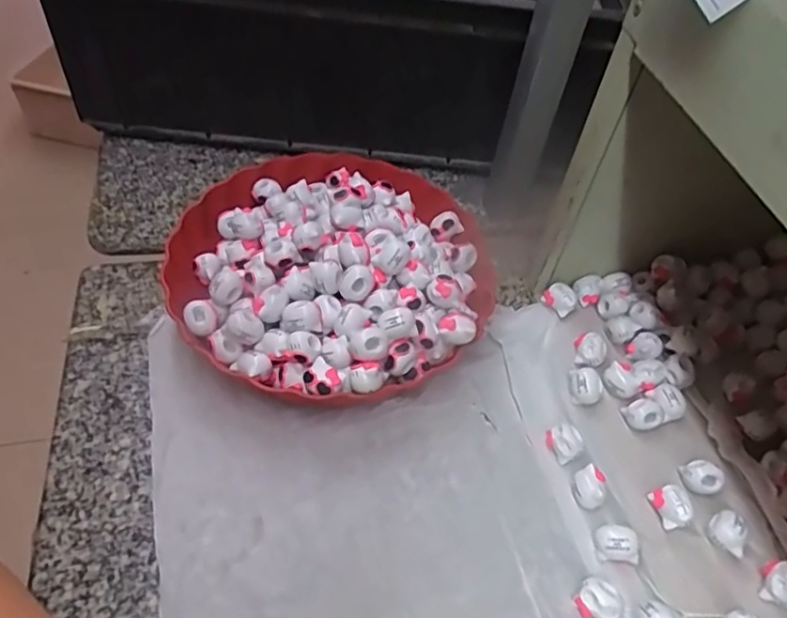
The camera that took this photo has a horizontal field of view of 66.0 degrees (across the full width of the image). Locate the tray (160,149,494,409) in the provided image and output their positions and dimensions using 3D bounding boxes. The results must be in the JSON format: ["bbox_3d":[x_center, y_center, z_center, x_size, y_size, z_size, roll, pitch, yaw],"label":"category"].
[{"bbox_3d":[-0.045,-0.034,0.477,0.242,0.075,0.232,-27,58,-26],"label":"tray"}]

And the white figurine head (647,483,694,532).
[{"bbox_3d":[0.177,0.126,0.387,0.016,0.019,0.026,-4,51,-9],"label":"white figurine head"}]

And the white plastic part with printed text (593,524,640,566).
[{"bbox_3d":[0.142,0.148,0.384,0.025,0.017,0.021,10,50,2],"label":"white plastic part with printed text"}]

